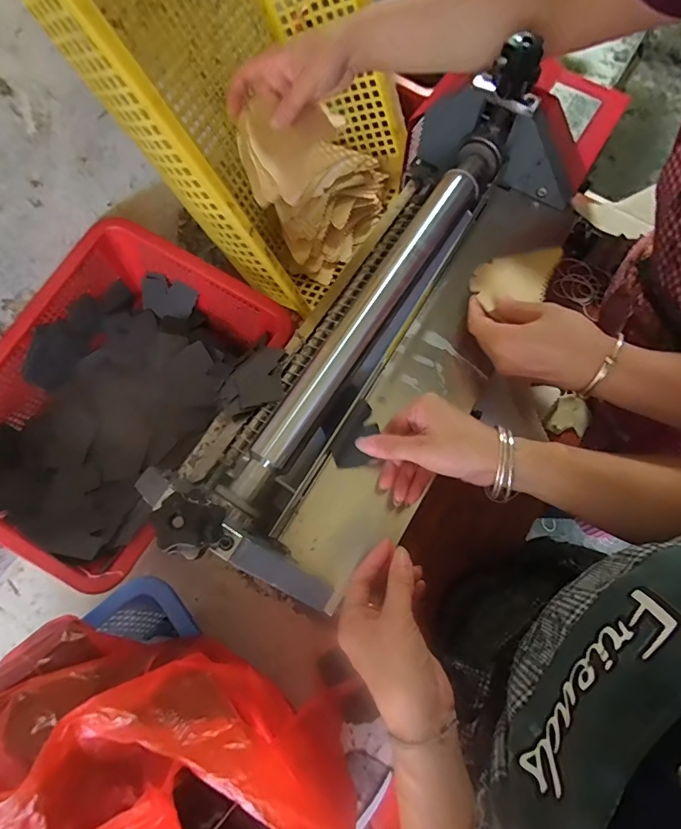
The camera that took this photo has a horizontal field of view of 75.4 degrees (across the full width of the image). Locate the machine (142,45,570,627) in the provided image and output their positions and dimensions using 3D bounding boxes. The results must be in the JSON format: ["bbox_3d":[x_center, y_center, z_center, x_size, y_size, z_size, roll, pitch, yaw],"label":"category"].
[{"bbox_3d":[0.044,-0.104,0.437,0.231,0.204,0.537,32,75,10],"label":"machine"}]

